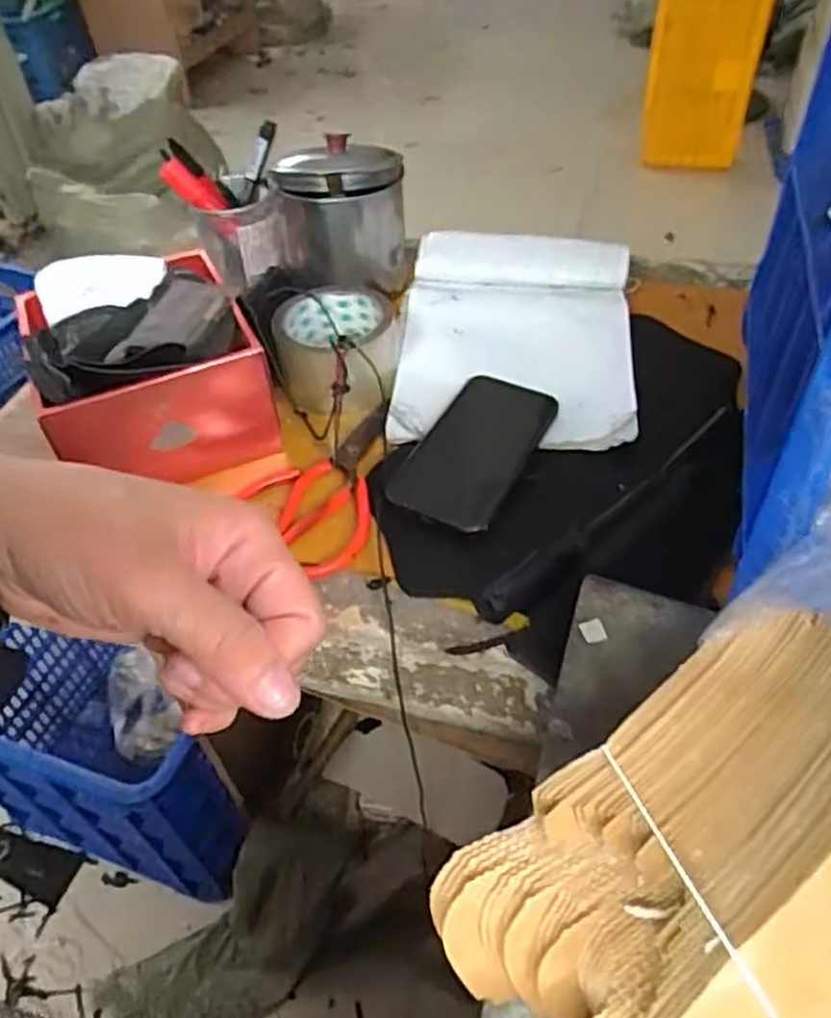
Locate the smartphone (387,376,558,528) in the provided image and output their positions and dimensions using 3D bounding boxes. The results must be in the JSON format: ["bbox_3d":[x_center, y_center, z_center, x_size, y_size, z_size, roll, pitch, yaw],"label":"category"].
[{"bbox_3d":[0.045,-0.045,0.557,0.077,0.015,0.151,19,51,20],"label":"smartphone"}]

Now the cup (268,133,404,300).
[{"bbox_3d":[-0.071,-0.276,0.702,0.118,0.110,0.118,-2,47,2],"label":"cup"}]

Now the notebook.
[{"bbox_3d":[0.087,-0.160,0.657,0.191,0.030,0.282,5,48,8],"label":"notebook"}]

